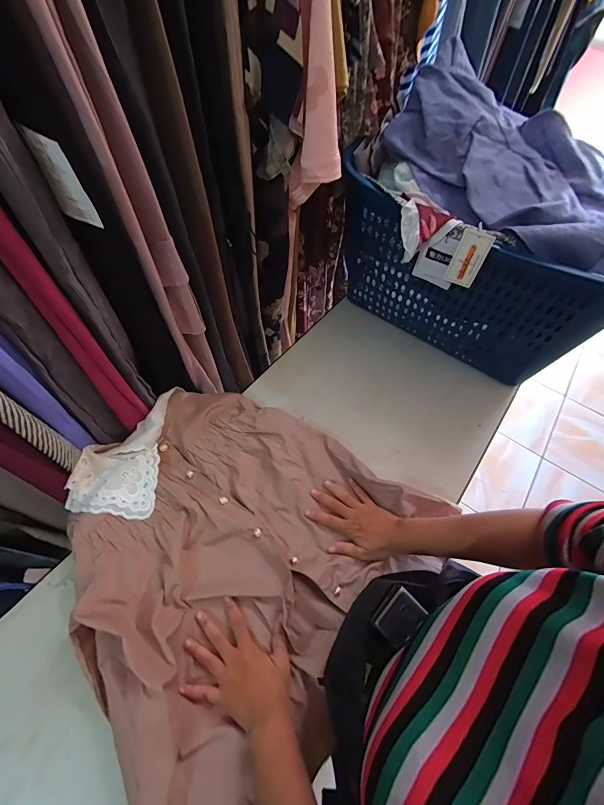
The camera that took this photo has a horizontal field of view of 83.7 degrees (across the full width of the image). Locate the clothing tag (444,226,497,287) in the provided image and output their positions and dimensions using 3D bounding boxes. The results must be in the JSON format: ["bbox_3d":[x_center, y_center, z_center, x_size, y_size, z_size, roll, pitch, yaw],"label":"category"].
[{"bbox_3d":[0.260,-0.223,0.524,0.042,0.082,0.009,26,39,12],"label":"clothing tag"}]

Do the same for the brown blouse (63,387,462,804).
[{"bbox_3d":[-0.127,0.221,0.506,0.512,0.070,0.532,33,63,16],"label":"brown blouse"}]

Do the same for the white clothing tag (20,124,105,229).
[{"bbox_3d":[-0.237,-0.219,0.333,0.055,0.080,0.005,25,63,10],"label":"white clothing tag"}]

